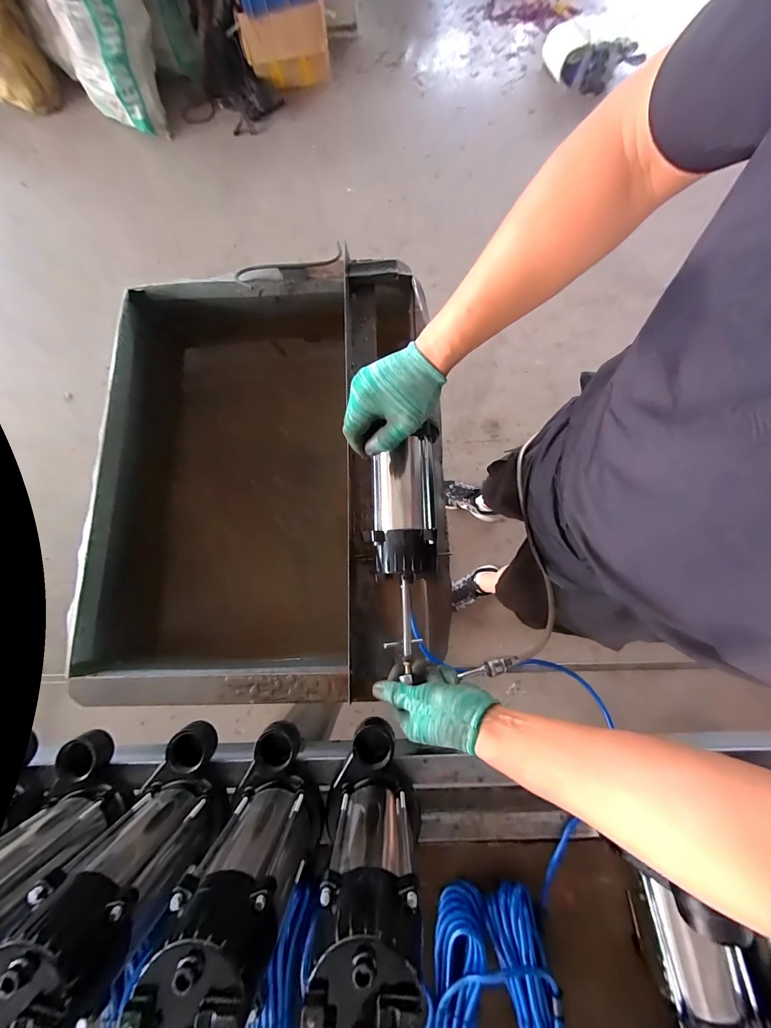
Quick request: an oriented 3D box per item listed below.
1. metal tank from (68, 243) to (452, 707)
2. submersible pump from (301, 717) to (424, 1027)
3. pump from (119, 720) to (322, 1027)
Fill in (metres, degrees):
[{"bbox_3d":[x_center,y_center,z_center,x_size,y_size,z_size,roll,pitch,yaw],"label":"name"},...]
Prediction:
[{"bbox_3d":[-0.205,-0.071,0.655,0.586,0.225,0.734,-2,79,1],"label":"metal tank"},{"bbox_3d":[-0.008,0.344,0.360,0.117,0.228,0.141,16,80,4],"label":"submersible pump"},{"bbox_3d":[-0.157,0.355,0.364,0.109,0.239,0.154,-19,79,-2],"label":"pump"}]

